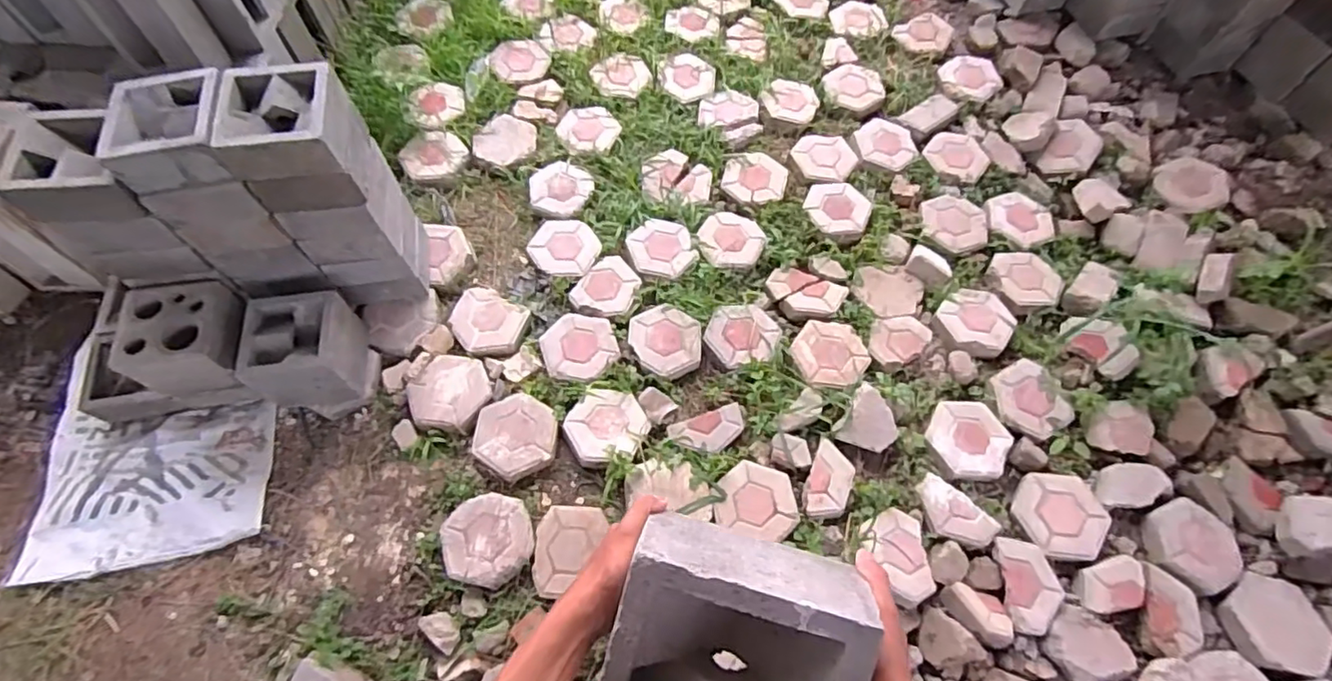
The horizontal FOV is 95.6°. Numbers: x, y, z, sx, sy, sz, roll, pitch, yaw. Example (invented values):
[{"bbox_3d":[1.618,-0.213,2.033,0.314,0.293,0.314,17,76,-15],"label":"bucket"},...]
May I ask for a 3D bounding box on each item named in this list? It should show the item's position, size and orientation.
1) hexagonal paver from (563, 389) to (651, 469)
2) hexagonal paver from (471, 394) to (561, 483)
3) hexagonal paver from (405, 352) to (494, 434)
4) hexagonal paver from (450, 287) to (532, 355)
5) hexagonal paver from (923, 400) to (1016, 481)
[{"bbox_3d":[-0.152,0.212,1.511,0.202,0.040,0.196,-27,68,-12],"label":"hexagonal paver"},{"bbox_3d":[-0.372,0.234,1.493,0.208,0.048,0.201,30,68,13],"label":"hexagonal paver"},{"bbox_3d":[-0.554,0.131,1.540,0.200,0.042,0.208,15,65,7],"label":"hexagonal paver"},{"bbox_3d":[-0.489,-0.051,1.640,0.213,0.039,0.182,28,68,12],"label":"hexagonal paver"},{"bbox_3d":[0.783,0.250,1.542,0.205,0.044,0.209,2,69,0],"label":"hexagonal paver"}]

